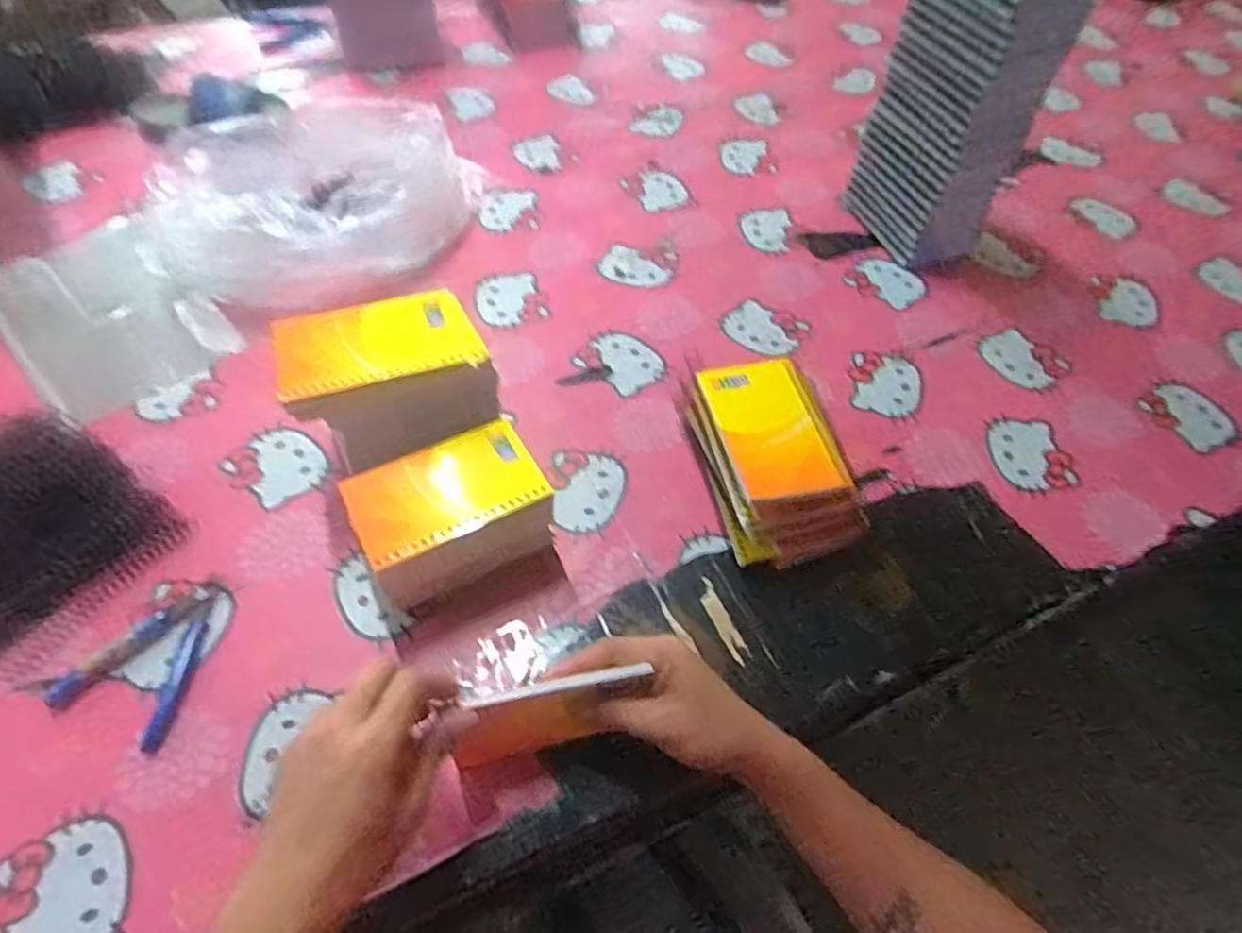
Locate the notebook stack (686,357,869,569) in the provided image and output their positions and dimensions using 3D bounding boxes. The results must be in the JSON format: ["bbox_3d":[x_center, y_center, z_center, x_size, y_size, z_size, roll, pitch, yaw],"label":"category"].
[{"bbox_3d":[0.120,-0.001,0.581,0.103,0.083,0.156,-9,54,-9],"label":"notebook stack"}]

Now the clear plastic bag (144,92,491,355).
[{"bbox_3d":[-0.304,-0.276,0.745,0.315,0.108,0.181,-19,57,-16],"label":"clear plastic bag"}]

